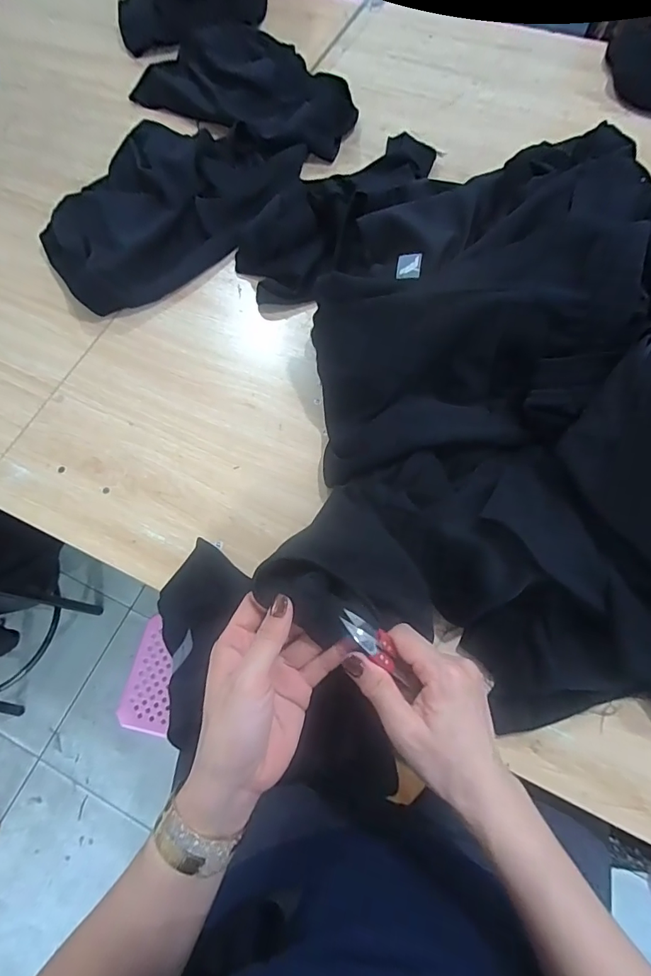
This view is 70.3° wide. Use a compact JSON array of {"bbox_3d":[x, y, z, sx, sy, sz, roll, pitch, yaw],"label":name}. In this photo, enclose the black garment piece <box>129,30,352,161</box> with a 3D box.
[{"bbox_3d":[-0.131,-0.674,0.769,0.376,0.071,0.189,32,74,14],"label":"black garment piece"}]

